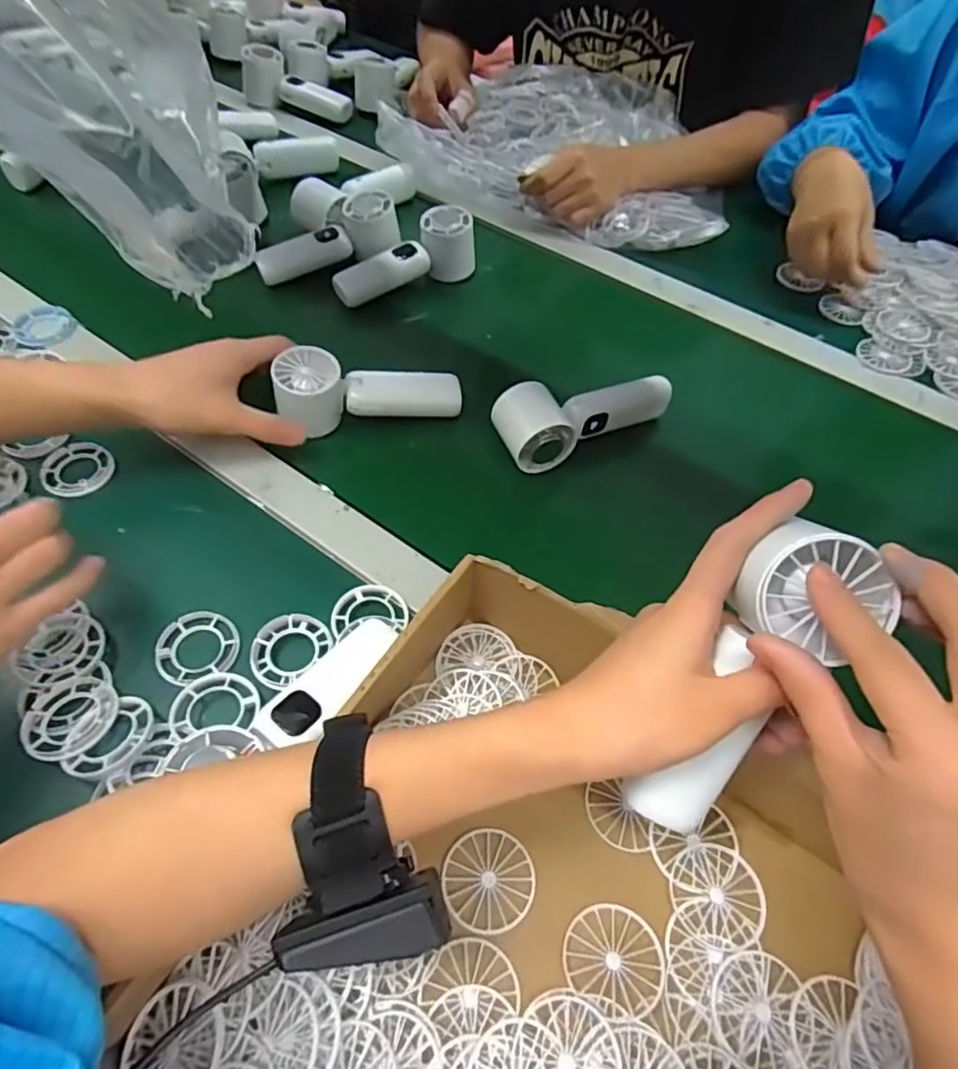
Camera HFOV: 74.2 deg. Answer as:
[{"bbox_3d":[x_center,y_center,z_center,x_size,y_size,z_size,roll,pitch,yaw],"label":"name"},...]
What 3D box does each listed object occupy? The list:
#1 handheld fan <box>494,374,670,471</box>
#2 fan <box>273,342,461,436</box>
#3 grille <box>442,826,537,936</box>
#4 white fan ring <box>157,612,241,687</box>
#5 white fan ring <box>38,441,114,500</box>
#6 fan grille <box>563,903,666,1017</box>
[{"bbox_3d":[0.092,-0.099,0.536,0.153,0.044,0.059,-12,57,-10],"label":"handheld fan"},{"bbox_3d":[-0.091,-0.121,0.535,0.149,0.057,0.045,0,56,-3],"label":"fan"},{"bbox_3d":[0.006,0.190,0.349,0.048,0.004,0.050,1,56,-2],"label":"grille"},{"bbox_3d":[-0.188,0.074,0.421,0.051,0.012,0.052,1,56,-2],"label":"white fan ring"},{"bbox_3d":[-0.320,-0.053,0.505,0.050,0.010,0.054,1,56,-2],"label":"white fan ring"},{"bbox_3d":[0.070,0.218,0.328,0.049,0.007,0.044,18,57,10],"label":"fan grille"}]

